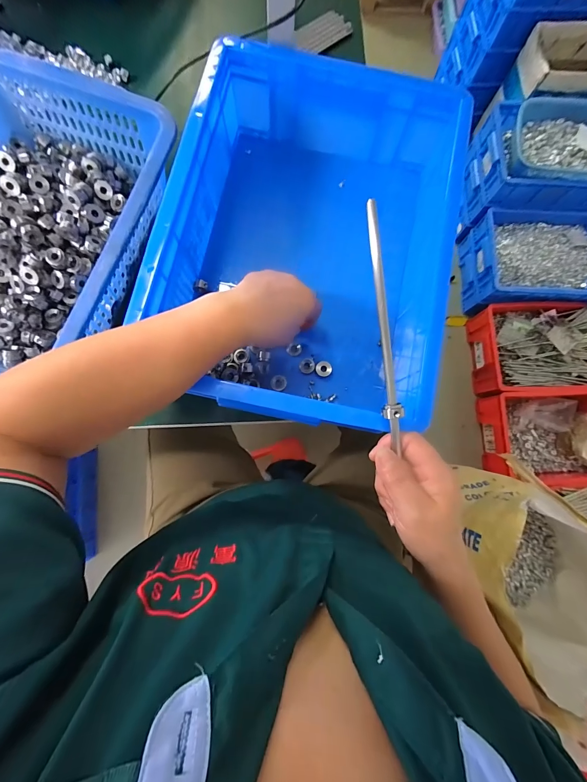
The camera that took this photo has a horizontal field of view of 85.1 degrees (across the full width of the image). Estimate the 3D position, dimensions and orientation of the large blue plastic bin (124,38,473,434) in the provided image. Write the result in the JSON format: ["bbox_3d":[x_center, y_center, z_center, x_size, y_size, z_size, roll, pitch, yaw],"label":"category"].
[{"bbox_3d":[0.018,-0.178,0.384,0.302,0.115,0.397,14,80,-1],"label":"large blue plastic bin"}]

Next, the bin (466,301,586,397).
[{"bbox_3d":[0.918,-0.155,1.154,0.512,0.163,0.330,0,81,-3],"label":"bin"}]

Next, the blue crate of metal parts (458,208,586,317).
[{"bbox_3d":[0.899,-0.477,1.198,0.463,0.166,0.342,-2,81,-4],"label":"blue crate of metal parts"}]

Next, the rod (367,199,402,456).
[{"bbox_3d":[0.078,-0.051,0.273,0.008,0.005,0.209,-9,97,-5],"label":"rod"}]

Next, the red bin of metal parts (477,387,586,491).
[{"bbox_3d":[0.896,0.158,1.099,0.443,0.195,0.336,-1,81,-3],"label":"red bin of metal parts"}]

